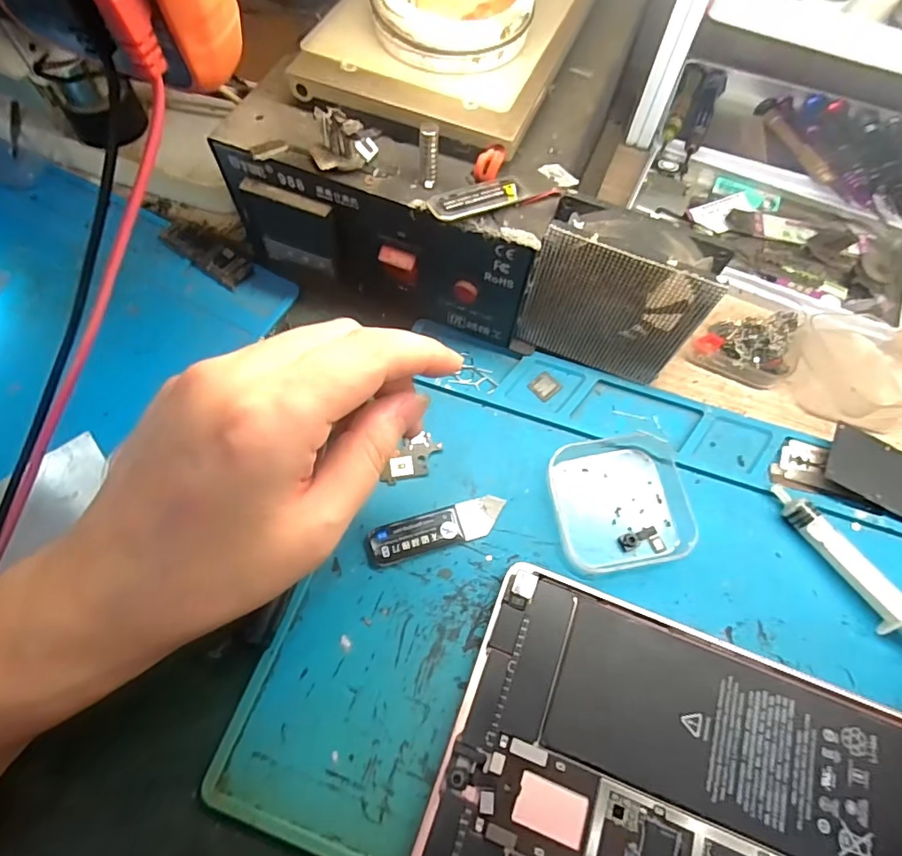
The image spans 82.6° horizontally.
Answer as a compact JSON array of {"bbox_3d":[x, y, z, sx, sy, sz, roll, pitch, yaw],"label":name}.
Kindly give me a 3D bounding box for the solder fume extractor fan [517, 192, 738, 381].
[{"bbox_3d":[0.080,-0.064,0.258,0.078,0.083,0.029,20,66,7],"label":"solder fume extractor fan"}]

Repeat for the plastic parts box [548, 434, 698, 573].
[{"bbox_3d":[0.084,0.035,0.254,0.065,0.011,0.064,-9,66,-6],"label":"plastic parts box"}]

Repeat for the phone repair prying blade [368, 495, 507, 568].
[{"bbox_3d":[-0.007,0.049,0.248,0.068,0.005,0.019,-14,67,-8],"label":"phone repair prying blade"}]

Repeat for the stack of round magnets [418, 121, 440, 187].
[{"bbox_3d":[-0.010,-0.116,0.220,0.009,0.027,0.006,-3,65,-3],"label":"stack of round magnets"}]

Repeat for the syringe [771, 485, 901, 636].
[{"bbox_3d":[0.188,0.065,0.241,0.017,0.014,0.089,-31,70,-15],"label":"syringe"}]

